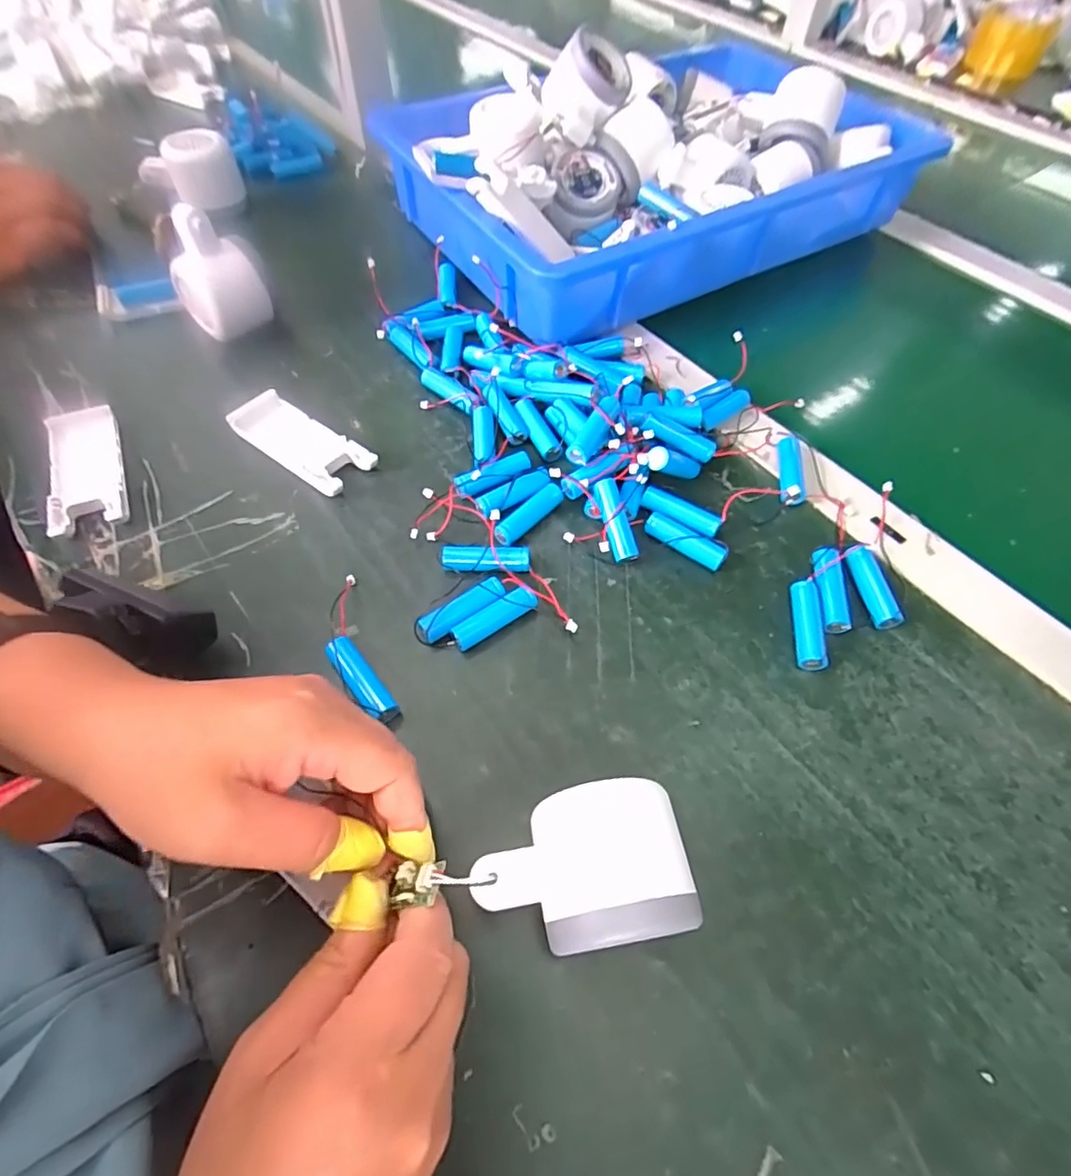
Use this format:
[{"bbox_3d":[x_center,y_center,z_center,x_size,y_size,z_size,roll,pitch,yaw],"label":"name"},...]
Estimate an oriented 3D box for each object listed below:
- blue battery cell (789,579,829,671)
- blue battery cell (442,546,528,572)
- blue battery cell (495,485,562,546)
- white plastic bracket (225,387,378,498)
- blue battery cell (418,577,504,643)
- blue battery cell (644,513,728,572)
[{"bbox_3d":[0.150,0.021,0.319,0.015,0.015,0.048,3,58,1],"label":"blue battery cell"},{"bbox_3d":[-0.029,-0.016,0.337,0.050,0.015,0.012,-1,58,-2],"label":"blue battery cell"},{"bbox_3d":[-0.005,-0.045,0.354,0.012,0.013,0.051,39,65,21],"label":"blue battery cell"},{"bbox_3d":[-0.157,-0.097,0.386,0.104,0.015,0.038,32,63,18],"label":"white plastic bracket"},{"bbox_3d":[-0.040,0.013,0.318,0.050,0.015,0.014,-33,64,-19],"label":"blue battery cell"},{"bbox_3d":[0.089,-0.028,0.346,0.050,0.015,0.014,32,63,18],"label":"blue battery cell"}]

